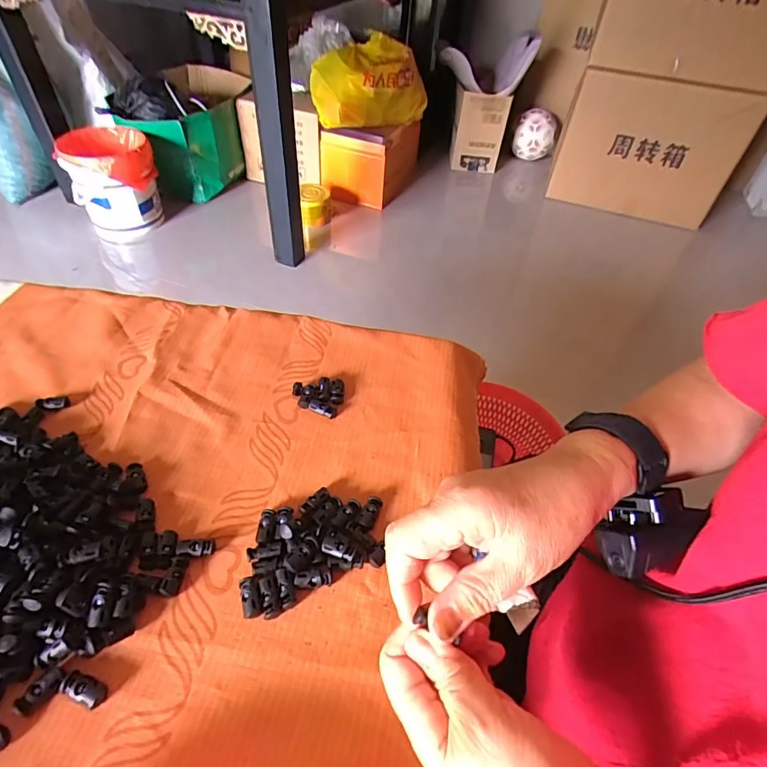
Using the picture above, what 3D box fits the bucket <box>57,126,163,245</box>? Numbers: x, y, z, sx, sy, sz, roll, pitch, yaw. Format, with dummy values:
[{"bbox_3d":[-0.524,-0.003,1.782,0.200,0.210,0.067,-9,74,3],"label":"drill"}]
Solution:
[{"bbox_3d":[-0.874,-0.645,1.519,0.258,0.287,0.247,-19,52,-21],"label":"bucket"}]

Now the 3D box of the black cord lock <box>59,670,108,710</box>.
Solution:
[{"bbox_3d":[-0.190,0.193,0.292,0.031,0.007,0.014,17,47,12],"label":"black cord lock"}]

